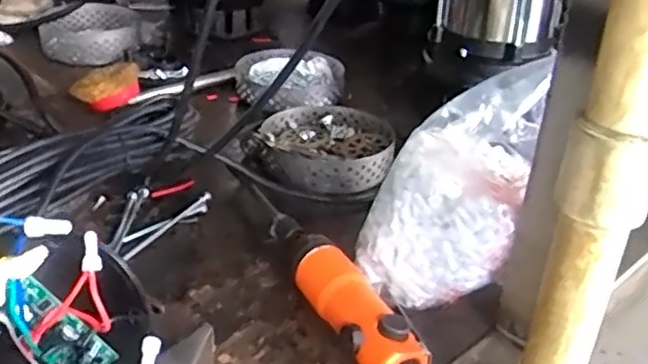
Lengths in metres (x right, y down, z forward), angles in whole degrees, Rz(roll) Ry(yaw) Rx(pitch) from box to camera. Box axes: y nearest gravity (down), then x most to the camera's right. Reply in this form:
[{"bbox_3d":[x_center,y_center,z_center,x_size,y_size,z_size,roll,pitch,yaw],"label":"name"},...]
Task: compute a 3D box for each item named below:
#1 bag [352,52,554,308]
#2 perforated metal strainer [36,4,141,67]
[{"bbox_3d":[0.103,-0.003,0.496,0.107,0.080,0.199,26,78,31],"label":"bag"},{"bbox_3d":[-0.317,-0.202,0.934,0.132,0.046,0.139,-4,30,-10],"label":"perforated metal strainer"}]

